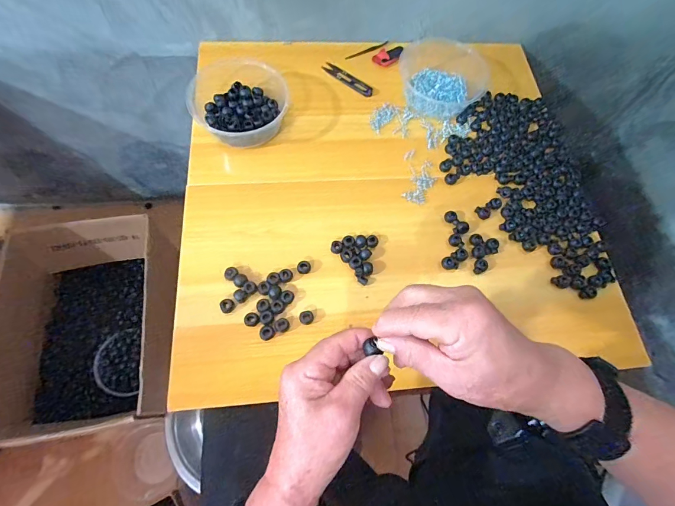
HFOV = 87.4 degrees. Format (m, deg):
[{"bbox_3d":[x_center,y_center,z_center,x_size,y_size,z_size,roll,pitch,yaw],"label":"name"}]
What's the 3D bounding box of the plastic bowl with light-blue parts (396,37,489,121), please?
[{"bbox_3d":[0.155,-0.284,0.566,0.122,0.055,0.150,-42,77,-17],"label":"plastic bowl with light-blue parts"}]

